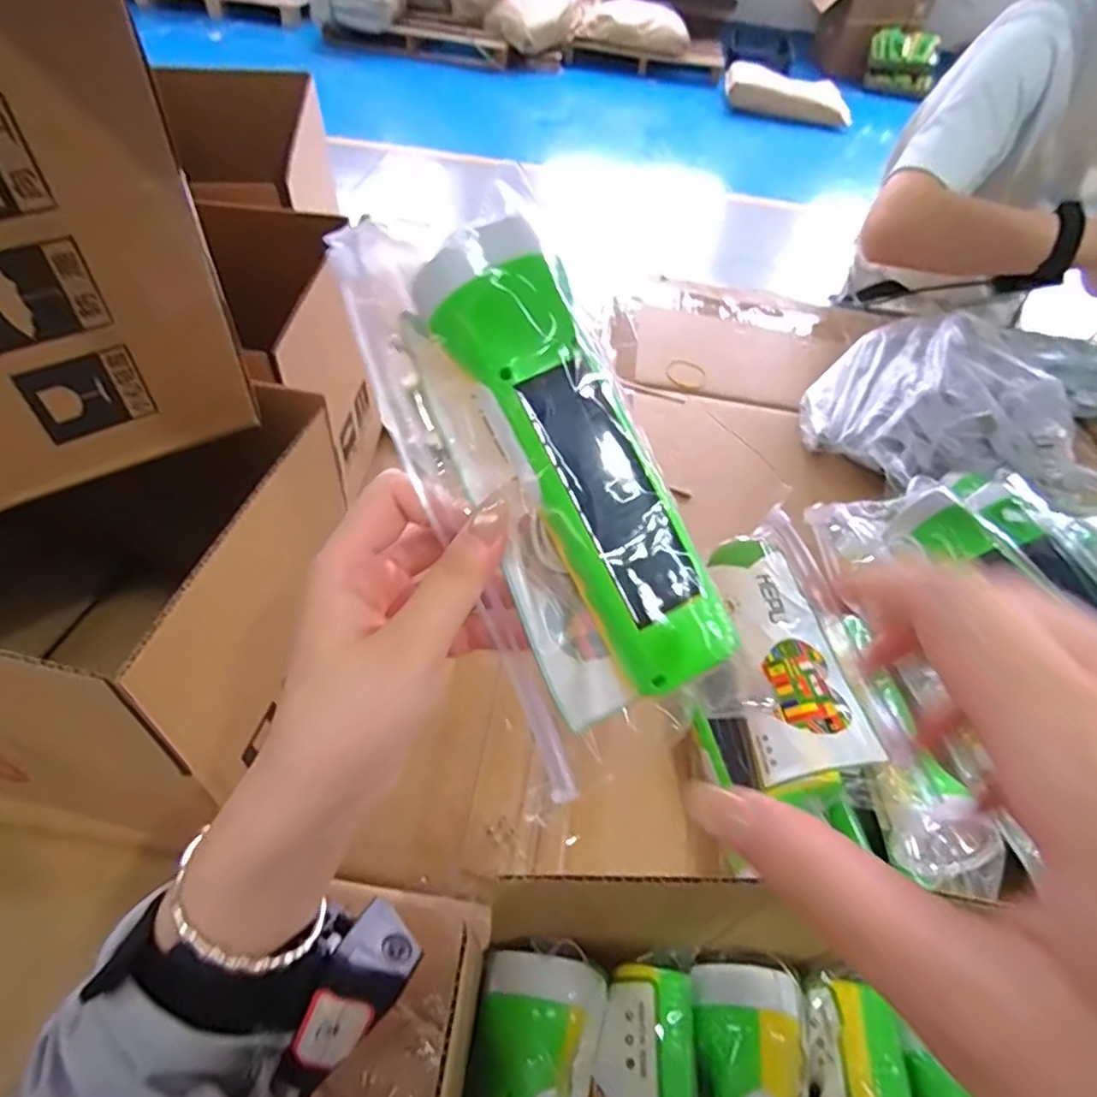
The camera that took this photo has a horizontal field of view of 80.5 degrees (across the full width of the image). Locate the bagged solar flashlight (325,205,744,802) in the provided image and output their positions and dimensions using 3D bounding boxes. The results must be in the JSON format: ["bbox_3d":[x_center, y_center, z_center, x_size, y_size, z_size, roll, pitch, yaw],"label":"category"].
[{"bbox_3d":[-0.004,-0.023,0.234,0.068,0.061,0.206,-27,94,-25],"label":"bagged solar flashlight"}]

